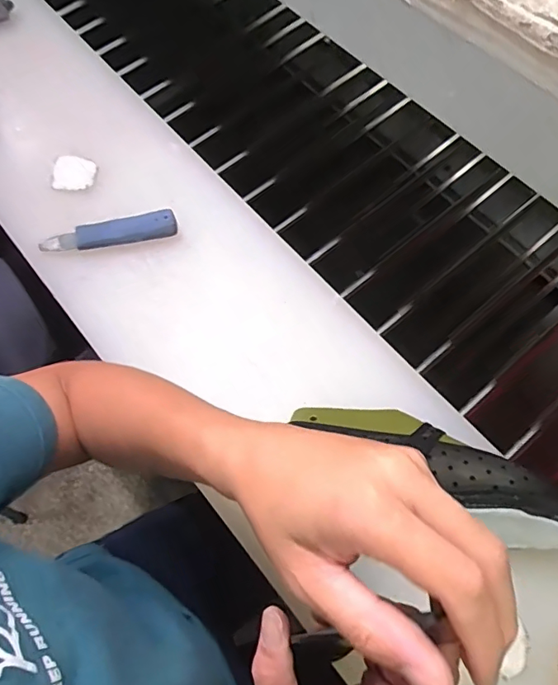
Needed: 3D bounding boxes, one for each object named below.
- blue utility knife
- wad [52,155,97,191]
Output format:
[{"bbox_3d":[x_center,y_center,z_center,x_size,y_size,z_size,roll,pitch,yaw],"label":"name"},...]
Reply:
[{"bbox_3d":[-0.199,-0.129,0.588,0.158,0.013,0.031,-11,65,-2],"label":"blue utility knife"},{"bbox_3d":[-0.259,-0.214,0.635,0.056,0.010,0.050,7,67,7],"label":"wad"}]

